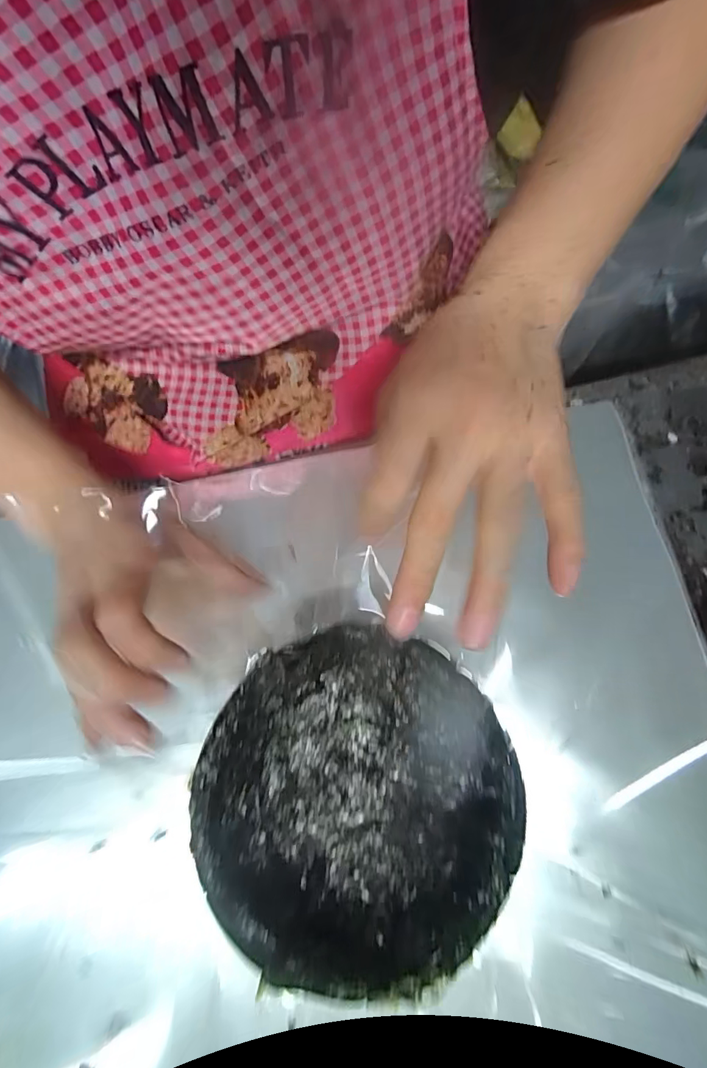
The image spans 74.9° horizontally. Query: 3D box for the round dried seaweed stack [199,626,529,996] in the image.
[{"bbox_3d":[0.003,0.149,0.267,0.171,0.048,0.174,0,80,0],"label":"round dried seaweed stack"}]

